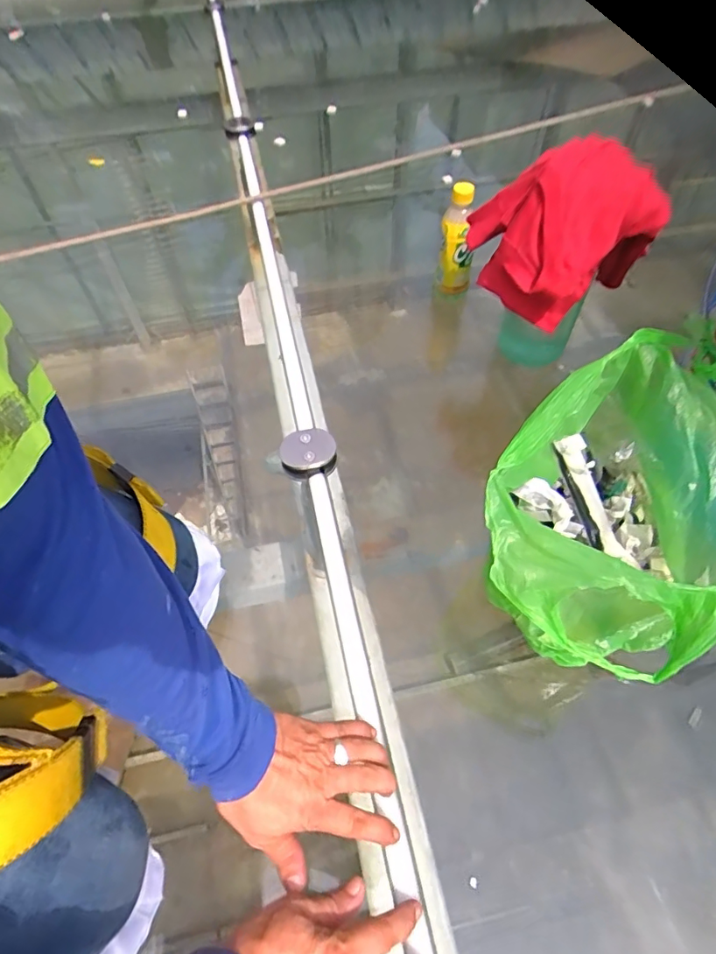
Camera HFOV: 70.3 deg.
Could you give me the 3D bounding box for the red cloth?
[{"bbox_3d":[0.212,-0.263,0.549,0.185,0.172,0.116,18,59,12],"label":"red cloth"}]

